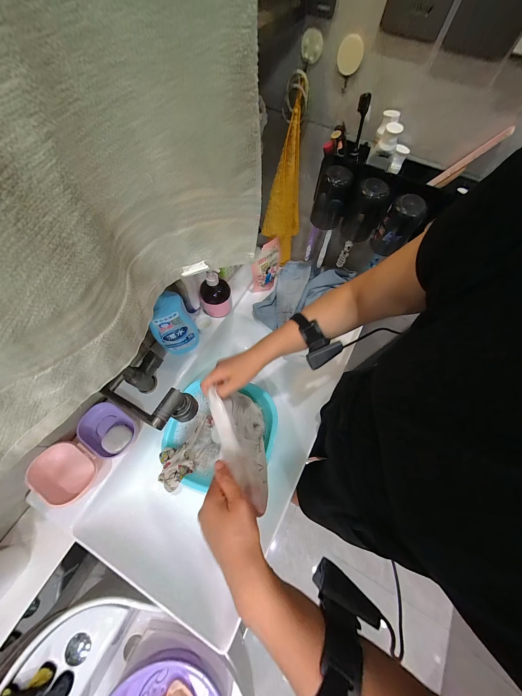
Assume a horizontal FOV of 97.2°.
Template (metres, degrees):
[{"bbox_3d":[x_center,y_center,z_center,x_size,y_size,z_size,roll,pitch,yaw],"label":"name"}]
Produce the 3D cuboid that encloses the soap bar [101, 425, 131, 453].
[{"bbox_3d":[-0.322,0.203,0.515,0.059,0.025,0.057,1,65,-3],"label":"soap bar"}]

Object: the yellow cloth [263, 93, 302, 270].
[{"bbox_3d":[0.062,-0.396,0.629,0.095,0.359,0.063,39,69,14],"label":"yellow cloth"}]

